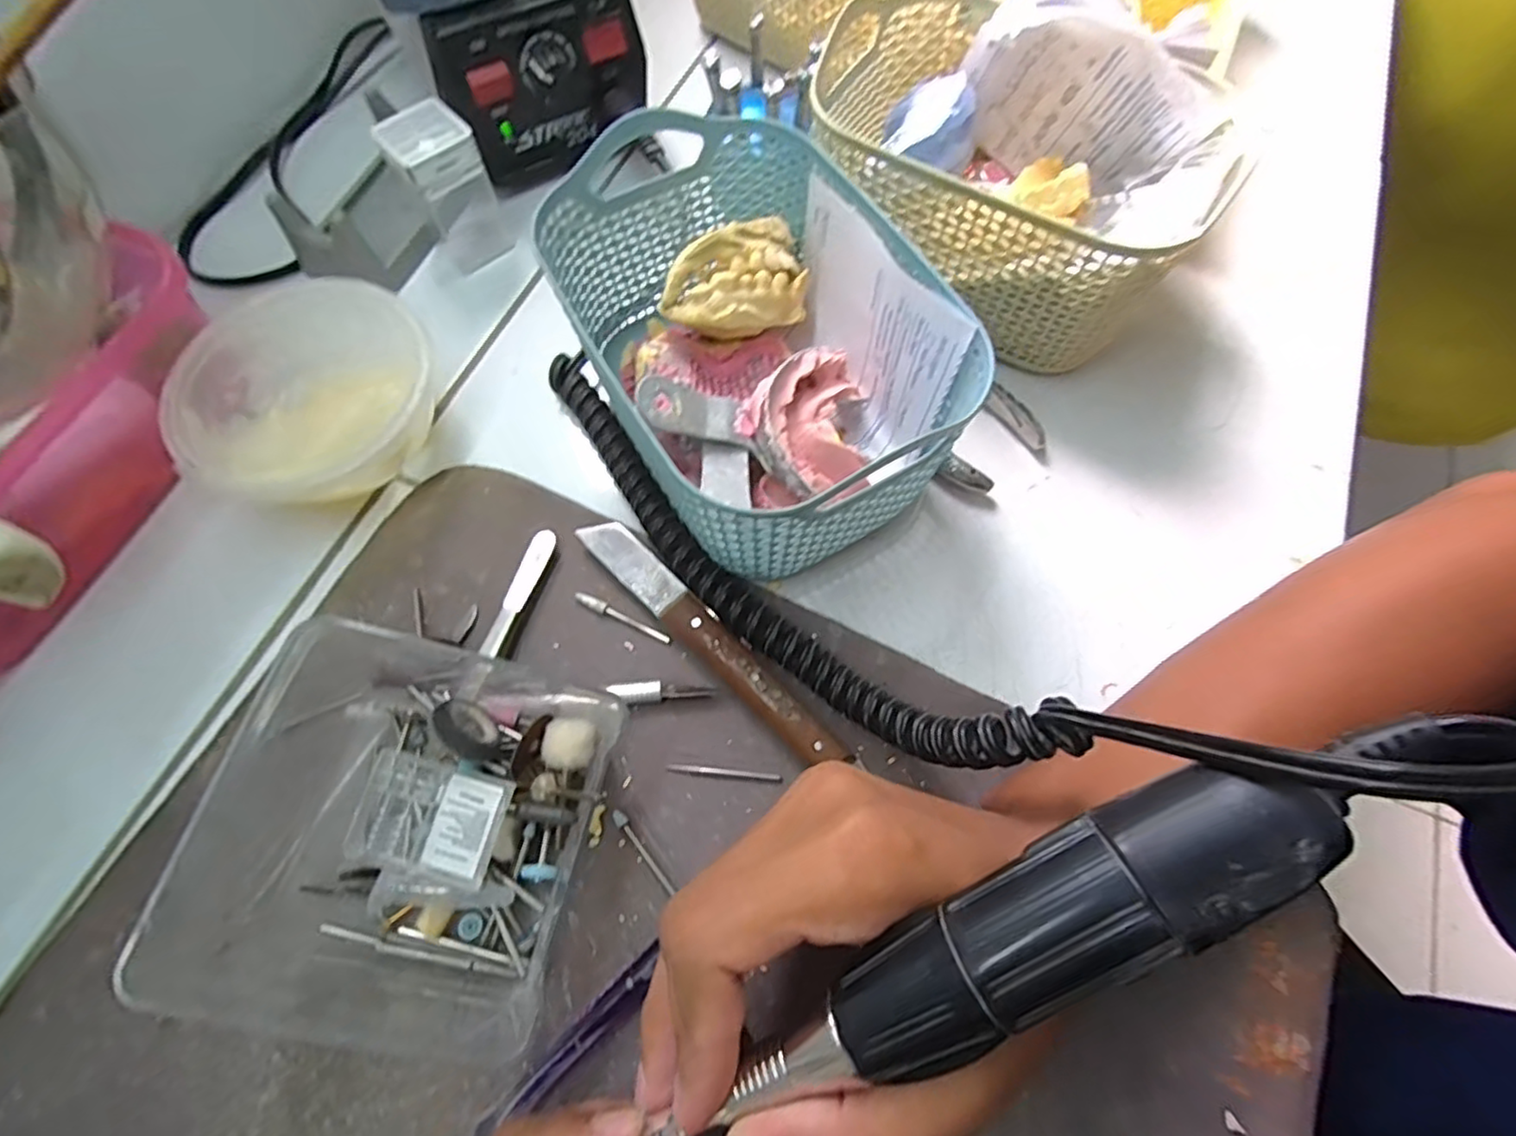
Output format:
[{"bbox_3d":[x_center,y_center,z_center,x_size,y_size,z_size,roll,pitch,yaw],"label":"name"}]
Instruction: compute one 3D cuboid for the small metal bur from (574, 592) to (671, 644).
[{"bbox_3d":[-0.055,0.020,0.265,0.043,0.004,0.005,24,70,10],"label":"small metal bur"}]

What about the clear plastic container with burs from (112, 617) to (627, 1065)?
[{"bbox_3d":[-0.118,0.081,0.216,0.116,0.042,0.114,13,68,6],"label":"clear plastic container with burs"}]

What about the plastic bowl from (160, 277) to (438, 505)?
[{"bbox_3d":[-0.191,-0.074,0.283,0.109,0.042,0.100,0,68,0],"label":"plastic bowl"}]

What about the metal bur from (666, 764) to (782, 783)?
[{"bbox_3d":[-0.013,0.076,0.243,0.042,0.004,0.004,6,68,3],"label":"metal bur"}]

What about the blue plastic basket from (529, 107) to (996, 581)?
[{"bbox_3d":[-0.005,-0.088,0.268,0.116,0.086,0.160,-32,71,-12],"label":"blue plastic basket"}]

